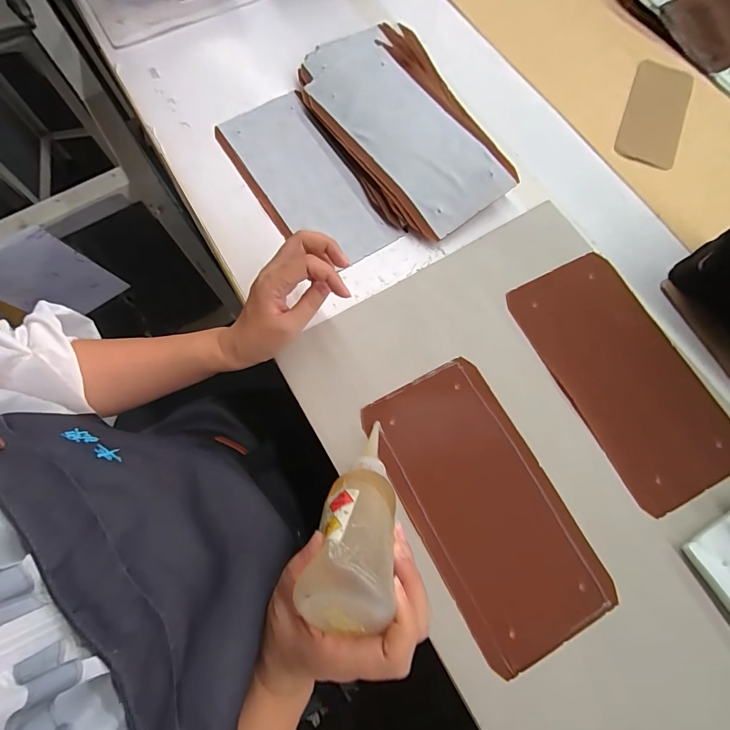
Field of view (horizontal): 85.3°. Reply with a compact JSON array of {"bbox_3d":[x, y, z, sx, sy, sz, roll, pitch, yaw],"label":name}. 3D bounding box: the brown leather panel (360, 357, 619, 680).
[{"bbox_3d":[0.108,0.126,0.367,0.128,0.007,0.251,-27,75,-8],"label":"brown leather panel"}]

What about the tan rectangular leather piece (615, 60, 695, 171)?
[{"bbox_3d":[0.364,-0.317,0.497,0.071,0.008,0.158,22,75,6],"label":"tan rectangular leather piece"}]

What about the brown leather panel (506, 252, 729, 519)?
[{"bbox_3d":[0.261,0.006,0.402,0.131,0.006,0.249,-25,76,-8],"label":"brown leather panel"}]

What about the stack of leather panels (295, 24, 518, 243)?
[{"bbox_3d":[0.047,-0.293,0.477,0.169,0.032,0.299,-29,76,-9],"label":"stack of leather panels"}]

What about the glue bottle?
[{"bbox_3d":[-0.003,0.104,0.288,0.051,0.047,0.143,10,35,2],"label":"glue bottle"}]

